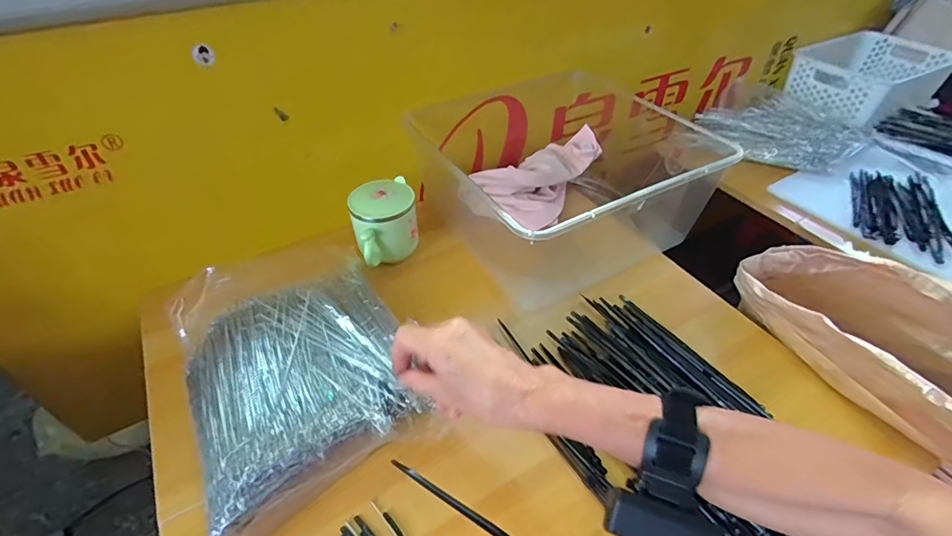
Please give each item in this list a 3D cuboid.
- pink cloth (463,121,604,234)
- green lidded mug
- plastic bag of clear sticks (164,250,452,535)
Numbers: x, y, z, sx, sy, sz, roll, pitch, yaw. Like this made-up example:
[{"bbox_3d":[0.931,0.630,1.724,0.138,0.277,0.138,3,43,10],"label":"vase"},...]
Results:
[{"bbox_3d":[0.087,-0.137,0.685,0.130,0.063,0.191,23,47,22],"label":"pink cloth"},{"bbox_3d":[-0.112,-0.055,0.578,0.076,0.077,0.089,-13,44,-15],"label":"green lidded mug"},{"bbox_3d":[-0.172,0.087,0.456,0.199,0.066,0.280,-21,47,-22],"label":"plastic bag of clear sticks"}]

